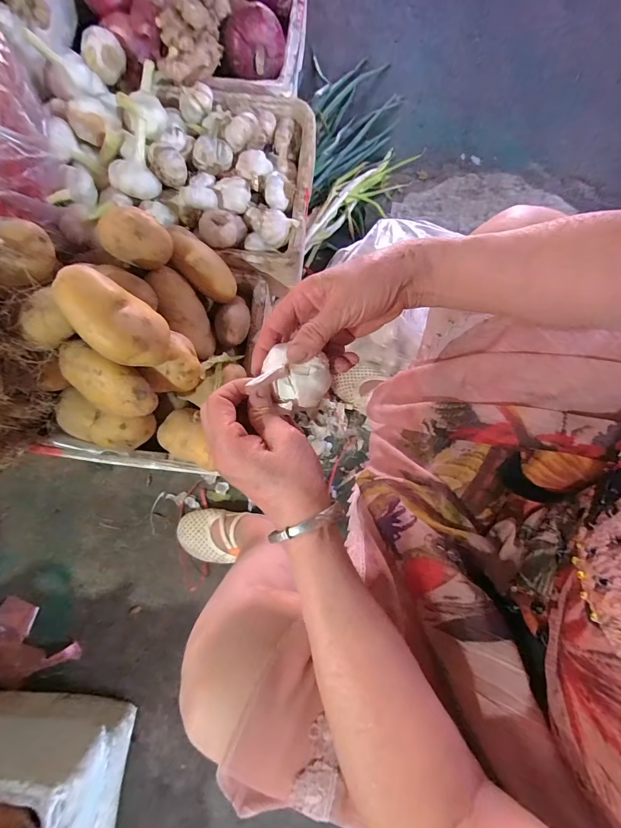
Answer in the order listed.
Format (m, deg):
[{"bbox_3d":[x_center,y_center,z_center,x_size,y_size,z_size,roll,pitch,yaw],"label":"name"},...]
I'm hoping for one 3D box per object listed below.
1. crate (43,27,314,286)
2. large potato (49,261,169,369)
[{"bbox_3d":[-0.194,-0.392,0.570,0.396,0.133,0.293,10,78,-10],"label":"crate"},{"bbox_3d":[-0.214,-0.097,0.392,0.116,0.058,0.071,36,59,-30],"label":"large potato"}]

